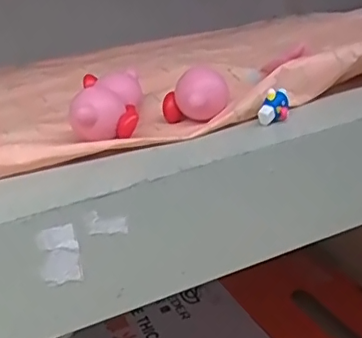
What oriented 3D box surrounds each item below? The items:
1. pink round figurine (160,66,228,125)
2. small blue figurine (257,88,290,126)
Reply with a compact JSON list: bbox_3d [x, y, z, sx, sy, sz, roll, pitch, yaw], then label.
[{"bbox_3d":[0.007,-0.038,0.301,0.035,0.026,0.023,-6,24,2],"label":"pink round figurine"},{"bbox_3d":[0.048,-0.032,0.292,0.016,0.017,0.010,-2,24,11],"label":"small blue figurine"}]

